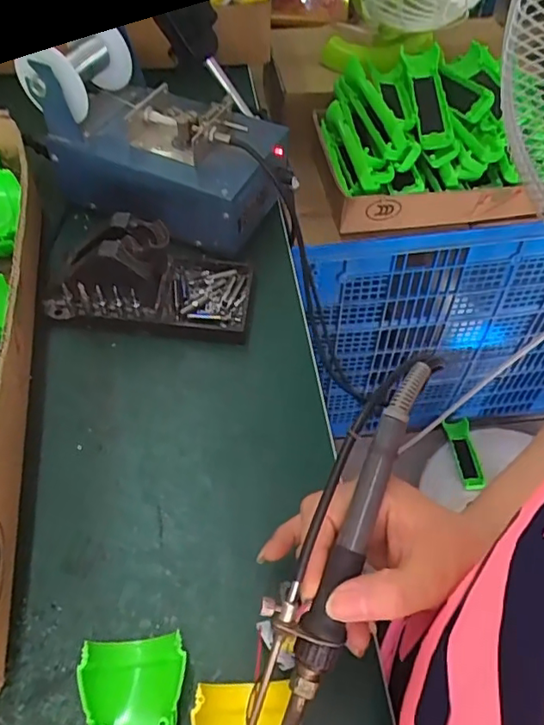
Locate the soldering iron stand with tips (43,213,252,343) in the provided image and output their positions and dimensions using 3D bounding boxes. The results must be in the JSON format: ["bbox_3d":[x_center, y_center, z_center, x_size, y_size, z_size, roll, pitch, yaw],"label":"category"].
[{"bbox_3d":[-0.093,-0.070,0.438,0.152,0.070,0.078,6,53,1],"label":"soldering iron stand with tips"}]

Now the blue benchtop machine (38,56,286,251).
[{"bbox_3d":[-0.086,-0.182,0.501,0.183,0.082,0.118,25,56,14],"label":"blue benchtop machine"}]

